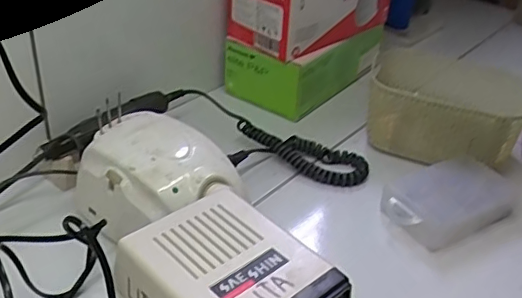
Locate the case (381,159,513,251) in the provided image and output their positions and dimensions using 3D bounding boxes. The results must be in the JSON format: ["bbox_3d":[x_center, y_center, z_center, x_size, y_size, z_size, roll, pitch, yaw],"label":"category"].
[{"bbox_3d":[0.182,0.048,0.553,0.127,0.035,0.077,-17,39,-29],"label":"case"}]

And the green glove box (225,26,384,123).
[{"bbox_3d":[0.062,-0.130,0.764,0.117,0.069,0.222,25,38,28],"label":"green glove box"}]

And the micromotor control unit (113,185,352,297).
[{"bbox_3d":[-0.024,0.110,0.376,0.108,0.086,0.133,-25,43,-37],"label":"micromotor control unit"}]

